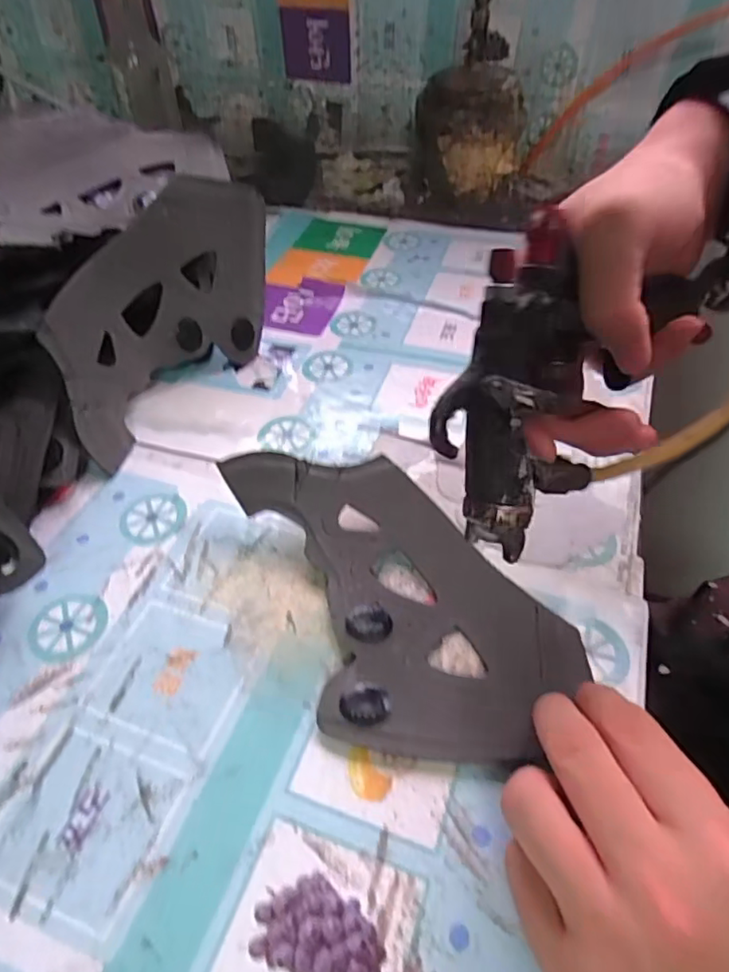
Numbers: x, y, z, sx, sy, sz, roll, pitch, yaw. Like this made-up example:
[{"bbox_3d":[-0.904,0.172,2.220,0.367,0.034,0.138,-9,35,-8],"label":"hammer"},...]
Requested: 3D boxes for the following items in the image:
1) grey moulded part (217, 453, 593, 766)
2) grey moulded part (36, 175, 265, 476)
[{"bbox_3d":[0.020,0.047,0.313,0.126,0.035,0.194,-21,51,-18],"label":"grey moulded part"},{"bbox_3d":[-0.138,-0.124,0.413,0.197,0.124,0.037,-42,33,-23],"label":"grey moulded part"}]

